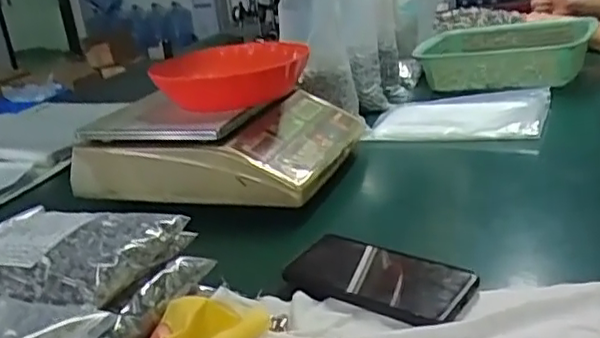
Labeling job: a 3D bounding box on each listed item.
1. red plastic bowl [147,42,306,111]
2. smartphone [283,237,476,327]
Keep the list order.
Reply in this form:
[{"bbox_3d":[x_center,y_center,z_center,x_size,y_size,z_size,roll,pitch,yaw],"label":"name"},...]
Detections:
[{"bbox_3d":[-0.081,-0.124,0.836,0.178,0.061,0.178,-5,21,5],"label":"red plastic bowl"},{"bbox_3d":[0.065,0.093,0.542,0.162,0.015,0.079,9,26,36],"label":"smartphone"}]

